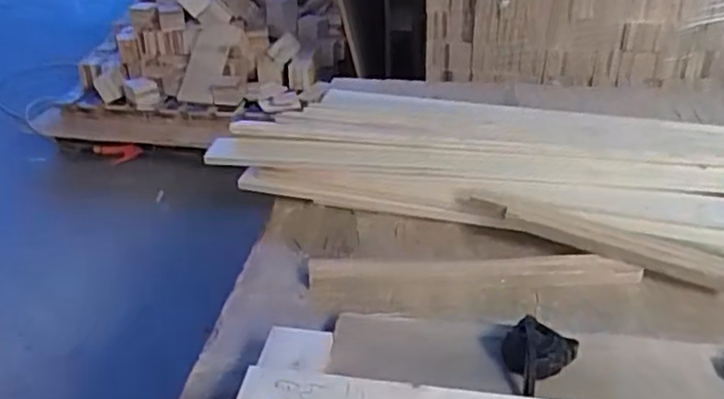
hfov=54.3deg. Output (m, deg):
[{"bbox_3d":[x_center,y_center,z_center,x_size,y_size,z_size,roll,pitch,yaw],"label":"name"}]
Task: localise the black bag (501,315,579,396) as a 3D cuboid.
[{"bbox_3d":[0.194,0.169,0.787,0.076,0.045,0.063,-21,36,-30],"label":"black bag"}]

